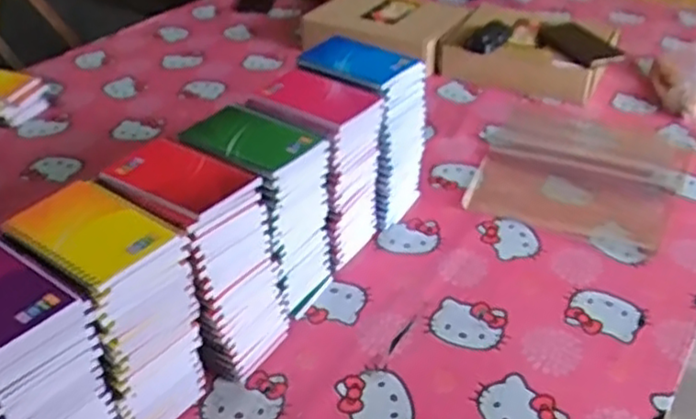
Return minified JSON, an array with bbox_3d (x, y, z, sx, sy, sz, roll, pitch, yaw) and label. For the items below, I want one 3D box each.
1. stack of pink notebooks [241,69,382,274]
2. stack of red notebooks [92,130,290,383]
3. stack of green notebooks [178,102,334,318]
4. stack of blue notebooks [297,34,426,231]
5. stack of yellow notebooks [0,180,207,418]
[{"bbox_3d":[-0.034,-0.040,0.831,0.120,0.213,0.115,21,41,27],"label":"stack of pink notebooks"},{"bbox_3d":[-0.150,0.057,0.697,0.131,0.208,0.106,18,39,24],"label":"stack of red notebooks"},{"bbox_3d":[-0.091,0.007,0.764,0.124,0.210,0.110,22,41,28],"label":"stack of green notebooks"},{"bbox_3d":[0.025,-0.093,0.896,0.142,0.221,0.115,25,42,34],"label":"stack of blue notebooks"},{"bbox_3d":[-0.206,0.100,0.633,0.132,0.212,0.094,24,42,30],"label":"stack of yellow notebooks"}]

